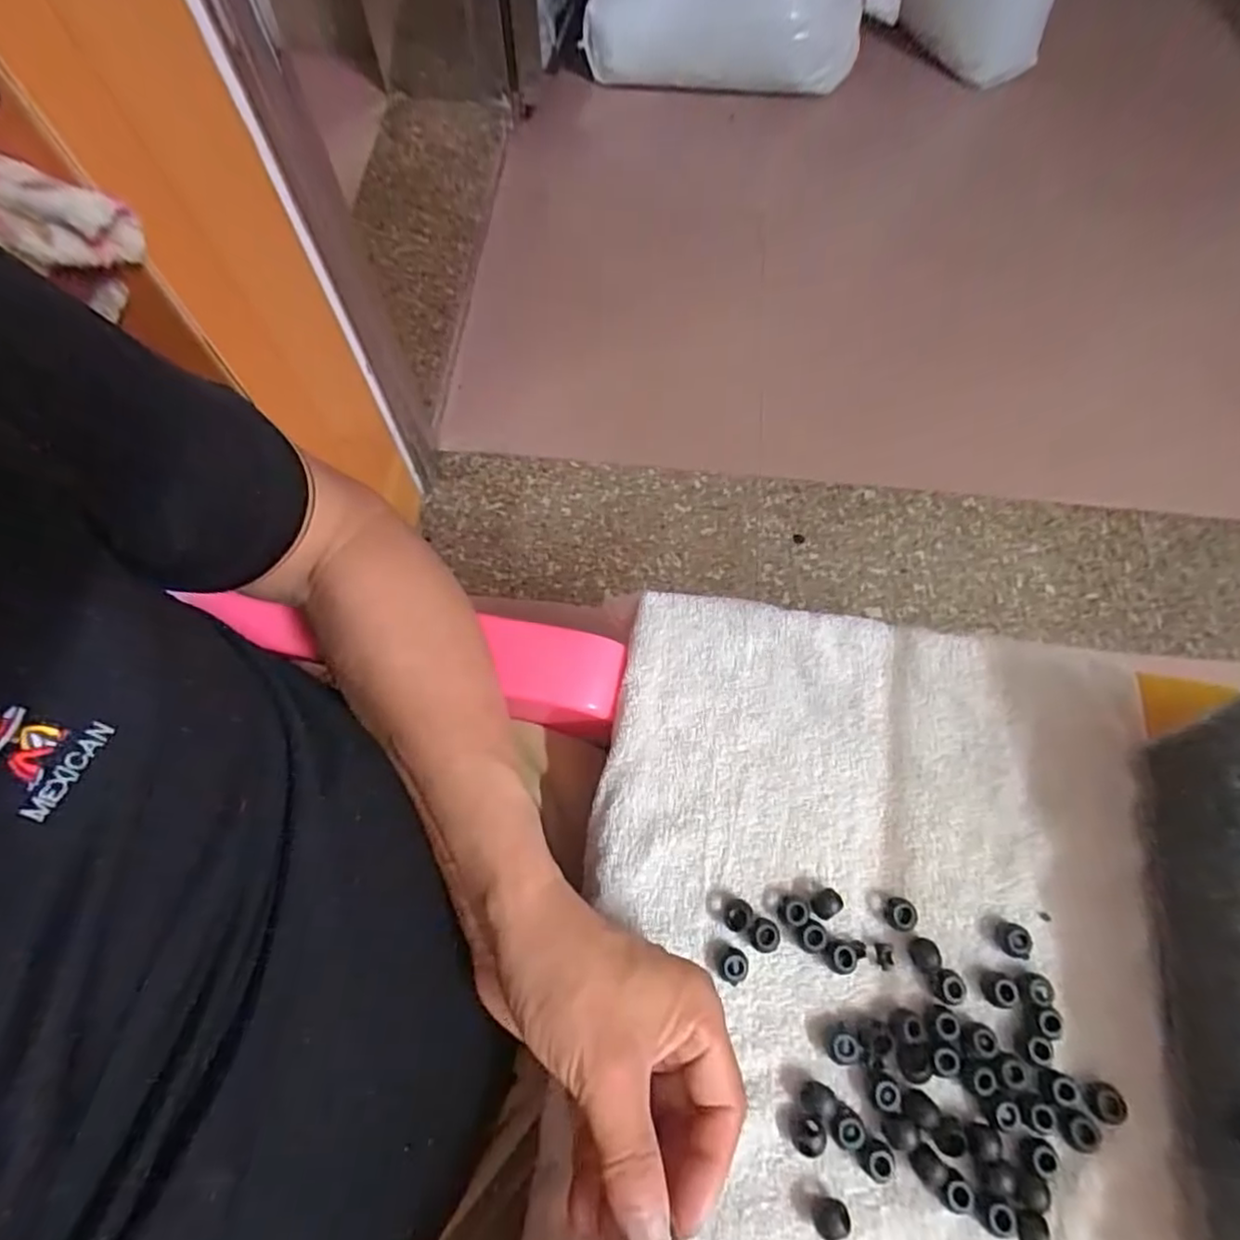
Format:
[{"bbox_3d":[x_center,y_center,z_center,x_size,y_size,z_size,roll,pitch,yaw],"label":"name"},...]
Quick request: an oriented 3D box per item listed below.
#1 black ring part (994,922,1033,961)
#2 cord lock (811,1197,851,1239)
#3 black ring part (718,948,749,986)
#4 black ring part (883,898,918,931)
[{"bbox_3d":[0.199,0.162,0.325,0.012,0.011,0.015,0,69,-2],"label":"black ring part"},{"bbox_3d":[0.093,0.263,0.282,0.016,0.013,0.013,-41,76,-16],"label":"cord lock"},{"bbox_3d":[0.055,0.171,0.318,0.015,0.013,0.015,1,69,-2],"label":"black ring part"},{"bbox_3d":[0.144,0.151,0.329,0.014,0.012,0.015,1,69,-2],"label":"black ring part"}]

